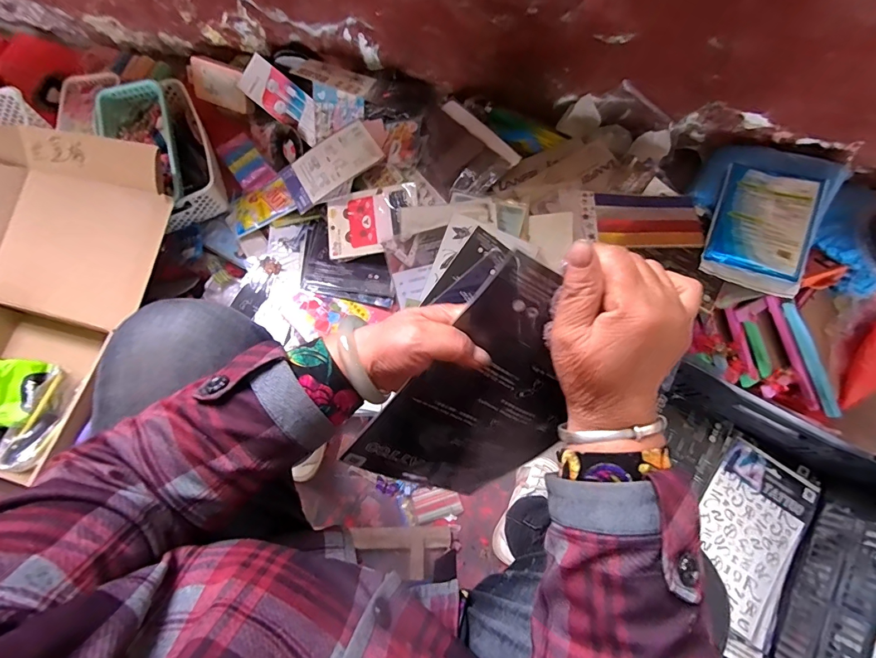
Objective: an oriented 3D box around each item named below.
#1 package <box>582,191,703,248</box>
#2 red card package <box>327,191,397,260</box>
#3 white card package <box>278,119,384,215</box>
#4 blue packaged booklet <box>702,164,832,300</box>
[{"bbox_3d":[0.353,-0.188,0.710,0.209,0.008,0.103,-2,74,-8],"label":"package"},{"bbox_3d":[-0.147,-0.196,0.773,0.132,0.006,0.109,-9,85,14],"label":"red card package"},{"bbox_3d":[-0.211,-0.319,0.802,0.195,0.012,0.120,-33,68,3],"label":"white card package"},{"bbox_3d":[0.550,-0.171,0.691,0.151,0.023,0.214,22,81,15],"label":"blue packaged booklet"}]

